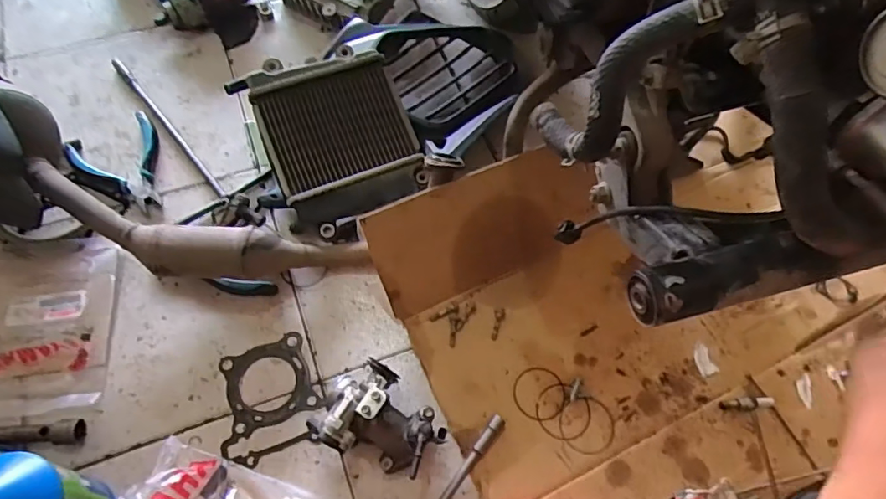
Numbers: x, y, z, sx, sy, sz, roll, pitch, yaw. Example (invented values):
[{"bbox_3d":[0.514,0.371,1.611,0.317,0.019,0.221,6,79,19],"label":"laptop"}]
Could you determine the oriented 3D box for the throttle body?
[{"bbox_3d":[-0.057,0.165,0.535,0.120,0.089,0.094,26,66,10],"label":"throttle body"}]

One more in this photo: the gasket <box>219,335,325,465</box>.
[{"bbox_3d":[-0.186,0.156,0.581,0.105,0.004,0.117,-20,67,-12],"label":"gasket"}]

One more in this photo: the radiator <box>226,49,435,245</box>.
[{"bbox_3d":[-0.131,-0.131,0.670,0.190,0.054,0.211,-17,81,-10],"label":"radiator"}]

